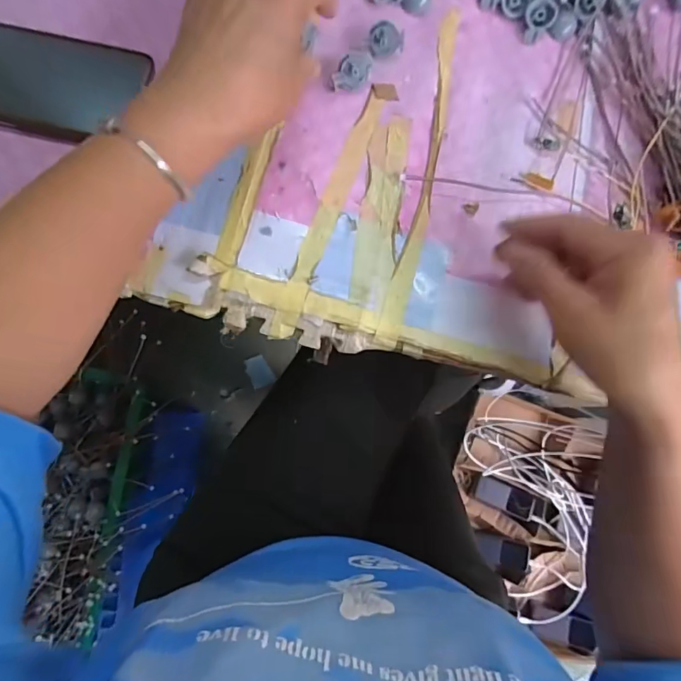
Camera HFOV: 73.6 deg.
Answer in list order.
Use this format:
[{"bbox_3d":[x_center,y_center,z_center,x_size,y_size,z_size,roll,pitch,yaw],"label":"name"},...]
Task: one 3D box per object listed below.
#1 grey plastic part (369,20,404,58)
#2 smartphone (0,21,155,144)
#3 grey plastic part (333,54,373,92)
[{"bbox_3d":[0.036,-0.235,0.357,0.027,0.019,0.018,14,82,-2],"label":"grey plastic part"},{"bbox_3d":[-0.233,-0.197,0.340,0.163,0.013,0.077,9,82,-3],"label":"smartphone"},{"bbox_3d":[0.009,-0.207,0.353,0.028,0.017,0.023,9,82,-3],"label":"grey plastic part"}]

